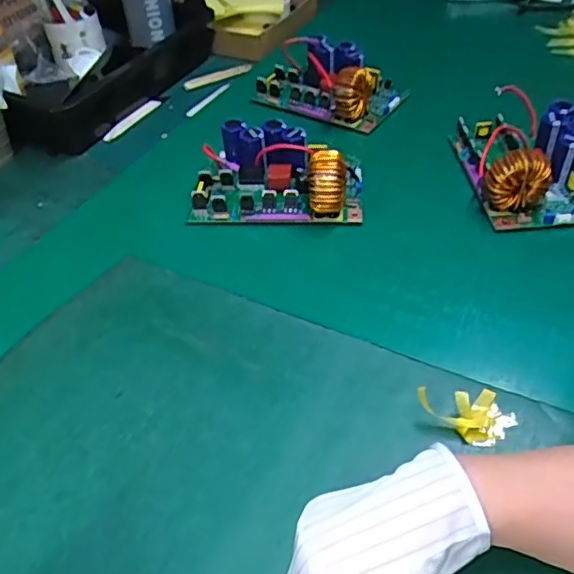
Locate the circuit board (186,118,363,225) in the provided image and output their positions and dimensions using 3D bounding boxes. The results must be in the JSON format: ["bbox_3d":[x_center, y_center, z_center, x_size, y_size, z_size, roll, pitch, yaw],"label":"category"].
[{"bbox_3d":[-0.010,-0.128,0.662,0.187,0.059,0.112,2,44,6],"label":"circuit board"}]

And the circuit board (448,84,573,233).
[{"bbox_3d":[0.278,-0.162,0.675,0.143,0.065,0.195,-3,44,1],"label":"circuit board"}]

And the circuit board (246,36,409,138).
[{"bbox_3d":[0.058,-0.288,0.819,0.187,0.061,0.113,22,50,24],"label":"circuit board"}]

